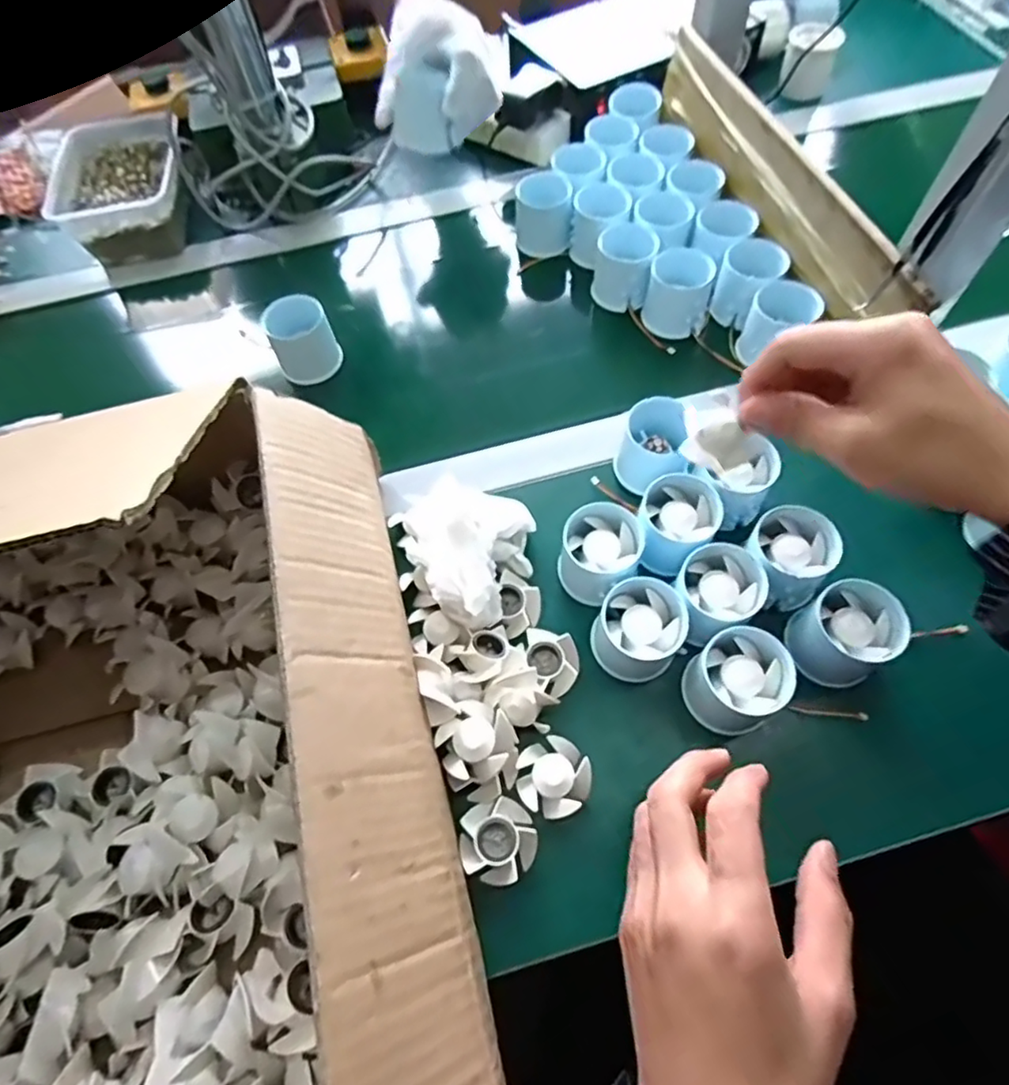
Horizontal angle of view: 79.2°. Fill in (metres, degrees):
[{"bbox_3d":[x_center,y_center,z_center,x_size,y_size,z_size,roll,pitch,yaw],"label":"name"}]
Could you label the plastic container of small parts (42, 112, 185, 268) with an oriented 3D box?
[{"bbox_3d":[-0.396,-0.380,0.642,0.126,0.051,0.198,-17,62,-6],"label":"plastic container of small parts"}]

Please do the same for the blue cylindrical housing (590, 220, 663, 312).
[{"bbox_3d":[0.108,-0.248,0.545,0.054,0.047,0.063,12,63,10],"label":"blue cylindrical housing"}]

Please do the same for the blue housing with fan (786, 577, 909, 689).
[{"bbox_3d":[0.210,0.056,0.376,0.050,0.046,0.052,-2,61,3],"label":"blue housing with fan"}]

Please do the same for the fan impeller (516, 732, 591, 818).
[{"bbox_3d":[0.030,0.140,0.365,0.042,0.018,0.043,-2,61,3],"label":"fan impeller"}]

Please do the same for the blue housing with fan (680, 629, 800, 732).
[{"bbox_3d":[0.140,0.084,0.367,0.049,0.048,0.051,-29,64,-12],"label":"blue housing with fan"}]

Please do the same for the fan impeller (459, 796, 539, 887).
[{"bbox_3d":[-0.003,0.172,0.350,0.043,0.016,0.042,-2,61,3],"label":"fan impeller"}]

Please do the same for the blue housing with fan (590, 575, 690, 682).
[{"bbox_3d":[0.085,0.056,0.388,0.051,0.050,0.050,-2,61,3],"label":"blue housing with fan"}]

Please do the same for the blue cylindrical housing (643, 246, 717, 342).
[{"bbox_3d":[0.150,-0.213,0.524,0.054,0.053,0.049,17,64,12],"label":"blue cylindrical housing"}]

